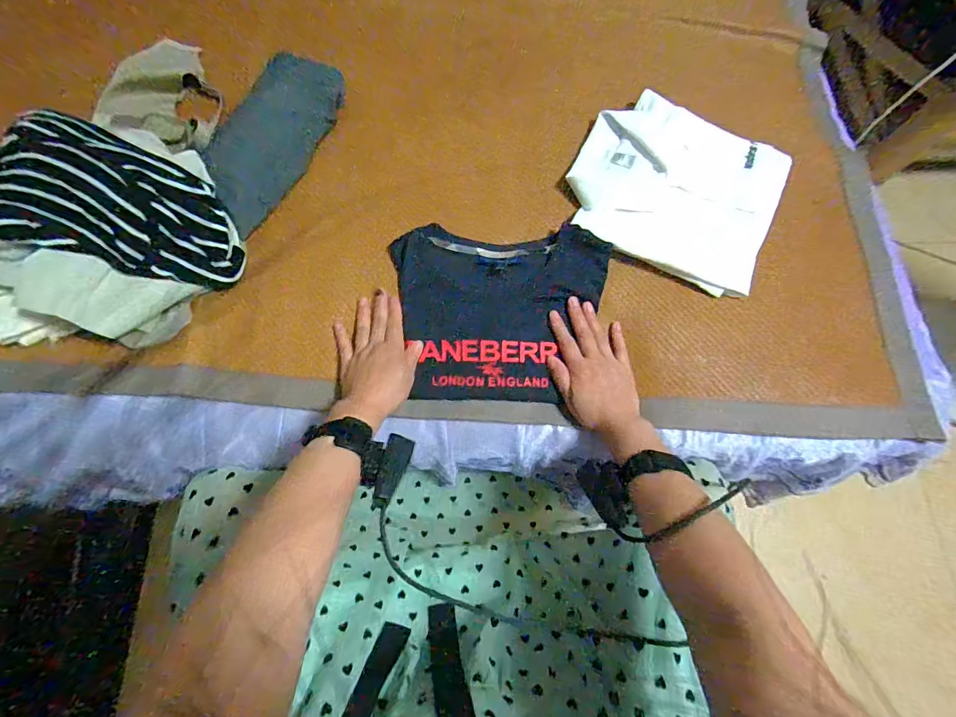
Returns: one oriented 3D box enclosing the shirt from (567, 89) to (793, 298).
[{"bbox_3d":[0.258,-0.230,0.580,0.257,0.039,0.228,27,75,9],"label":"shirt"}]

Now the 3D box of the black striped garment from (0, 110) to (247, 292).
[{"bbox_3d":[-0.424,-0.184,0.525,0.277,0.060,0.164,20,81,-28],"label":"black striped garment"}]

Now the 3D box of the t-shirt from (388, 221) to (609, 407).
[{"bbox_3d":[0.027,-0.058,0.546,0.257,0.038,0.217,1,72,2],"label":"t-shirt"}]

